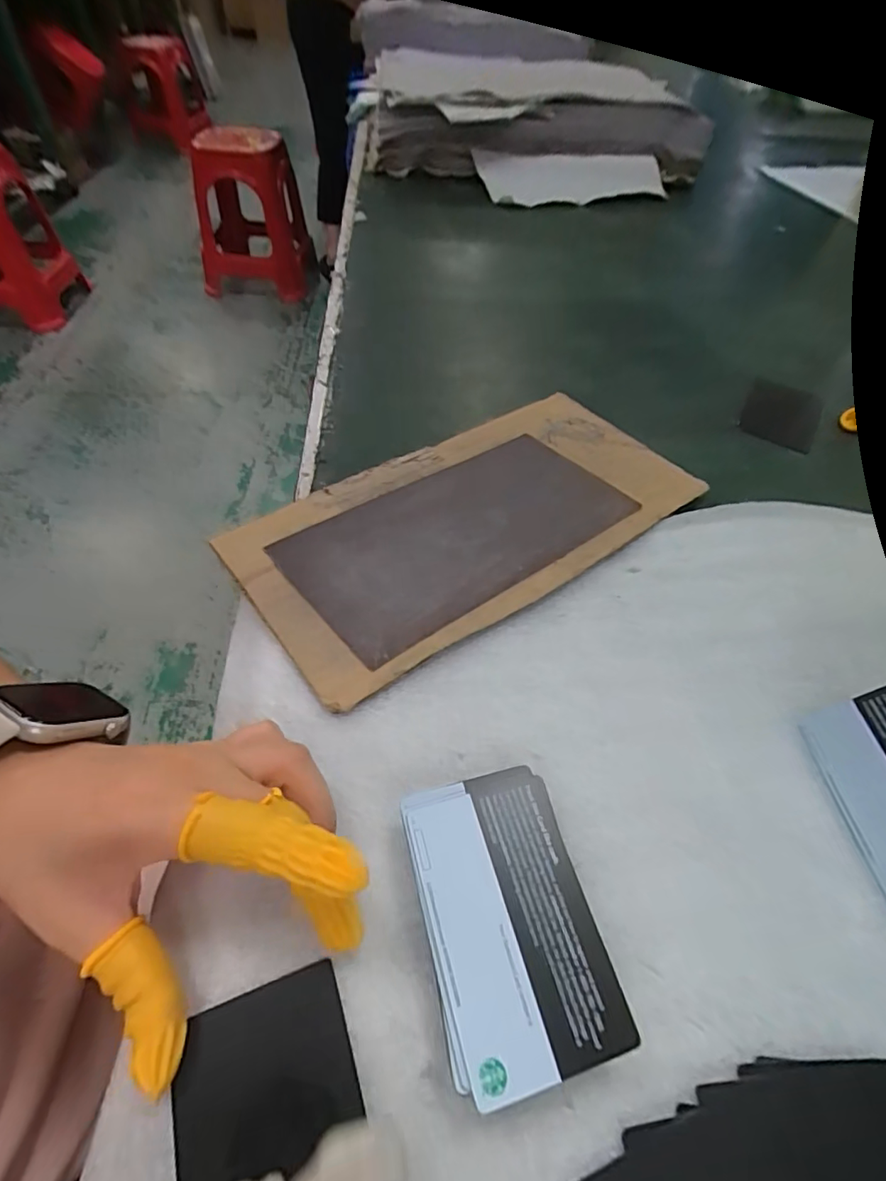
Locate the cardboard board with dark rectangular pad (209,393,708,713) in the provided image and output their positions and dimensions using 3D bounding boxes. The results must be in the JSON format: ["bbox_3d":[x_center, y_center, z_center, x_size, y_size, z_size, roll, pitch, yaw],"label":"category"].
[{"bbox_3d":[0.020,-0.044,0.316,0.262,0.013,0.128,-28,59,-23],"label":"cardboard board with dark rectangular pad"}]

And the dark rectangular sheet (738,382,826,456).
[{"bbox_3d":[0.265,-0.139,0.415,0.052,0.004,0.088,28,55,16],"label":"dark rectangular sheet"}]

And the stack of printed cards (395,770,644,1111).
[{"bbox_3d":[0.021,0.115,0.189,0.056,0.021,0.090,-10,54,-12],"label":"stack of printed cards"}]

